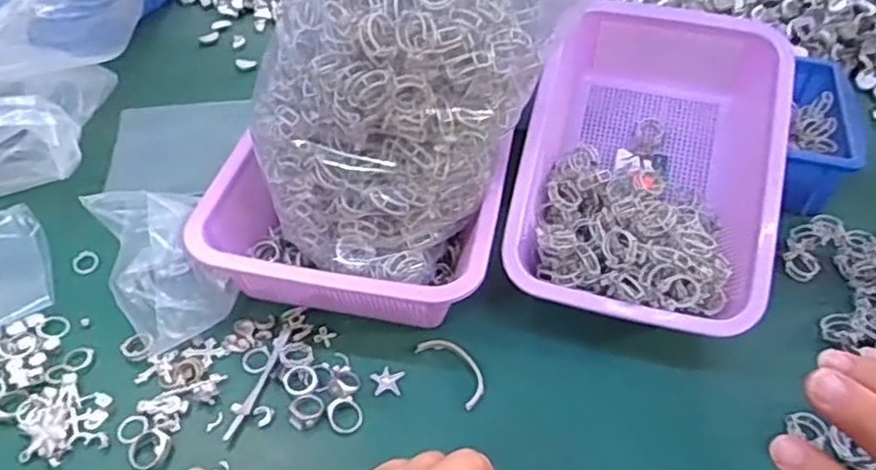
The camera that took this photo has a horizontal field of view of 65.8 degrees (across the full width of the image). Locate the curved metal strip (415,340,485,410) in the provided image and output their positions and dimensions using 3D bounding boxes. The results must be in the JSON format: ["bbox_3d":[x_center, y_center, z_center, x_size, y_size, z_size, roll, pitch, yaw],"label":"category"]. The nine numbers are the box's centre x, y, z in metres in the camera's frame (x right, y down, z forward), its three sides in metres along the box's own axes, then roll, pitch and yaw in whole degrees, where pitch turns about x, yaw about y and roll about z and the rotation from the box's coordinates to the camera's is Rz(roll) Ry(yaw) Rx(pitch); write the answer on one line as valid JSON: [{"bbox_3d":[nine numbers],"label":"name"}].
[{"bbox_3d":[0.013,0.100,0.512,0.028,0.004,0.067,-29,54,-26],"label":"curved metal strip"}]

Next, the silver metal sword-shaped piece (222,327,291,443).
[{"bbox_3d":[-0.132,0.106,0.500,0.010,0.004,0.097,13,47,10],"label":"silver metal sword-shaped piece"}]

